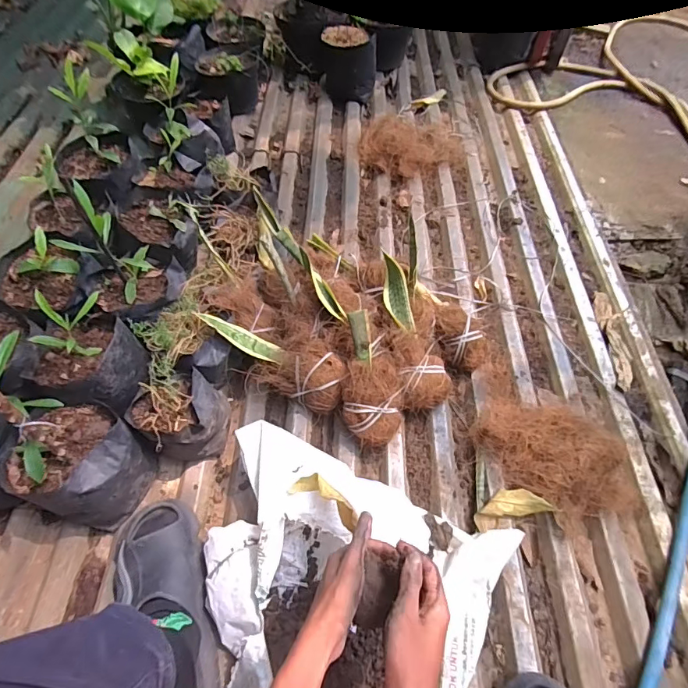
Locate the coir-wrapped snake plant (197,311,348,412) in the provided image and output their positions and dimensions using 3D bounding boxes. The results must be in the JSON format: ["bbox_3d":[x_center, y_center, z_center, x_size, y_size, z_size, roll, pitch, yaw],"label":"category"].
[{"bbox_3d":[-0.123,0.022,0.765,0.267,0.078,0.096,27,60,-2],"label":"coir-wrapped snake plant"}]

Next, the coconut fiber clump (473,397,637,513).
[{"bbox_3d":[0.359,0.180,0.746,0.266,0.056,0.182,8,58,2],"label":"coconut fiber clump"}]

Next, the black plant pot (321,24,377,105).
[{"bbox_3d":[0.014,-0.831,1.324,0.152,0.159,0.141,2,58,-3],"label":"black plant pot"}]

